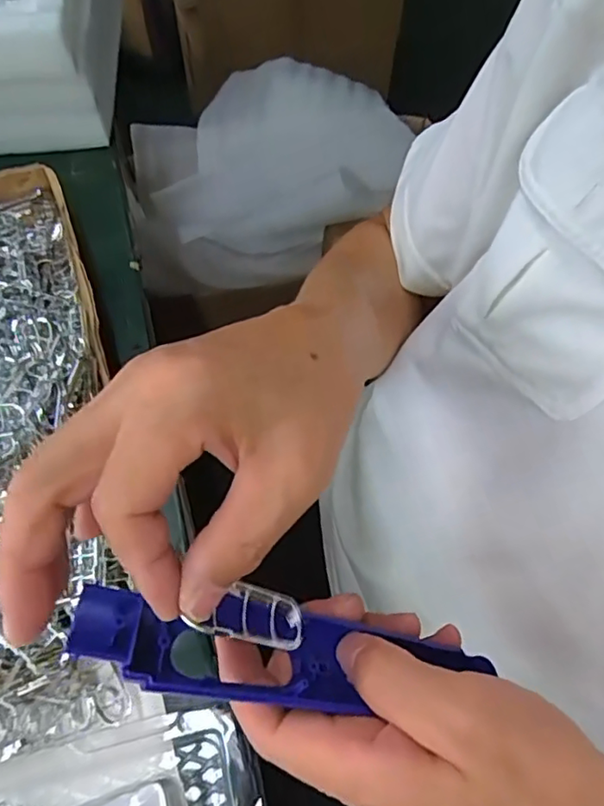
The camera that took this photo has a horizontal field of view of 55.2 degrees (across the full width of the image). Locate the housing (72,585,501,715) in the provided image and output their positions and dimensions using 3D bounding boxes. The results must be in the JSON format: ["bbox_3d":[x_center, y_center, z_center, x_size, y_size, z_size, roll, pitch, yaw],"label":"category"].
[{"bbox_3d":[-0.003,0.101,0.233,0.172,0.029,0.035,15,50,-18],"label":"housing"}]

